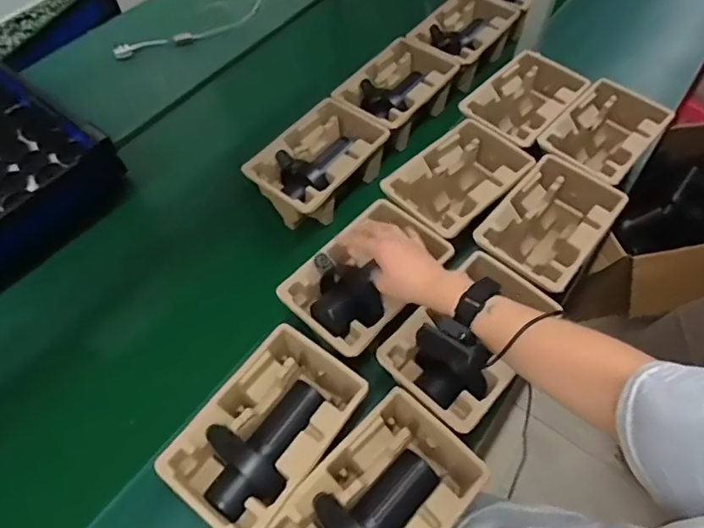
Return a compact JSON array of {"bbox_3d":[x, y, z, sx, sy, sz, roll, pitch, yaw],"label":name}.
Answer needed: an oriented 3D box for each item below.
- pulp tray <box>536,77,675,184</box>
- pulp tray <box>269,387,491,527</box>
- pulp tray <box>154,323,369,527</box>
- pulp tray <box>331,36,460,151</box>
[{"bbox_3d":[0.431,-0.209,0.872,0.141,0.119,0.215,40,66,19],"label":"pulp tray"},{"bbox_3d":[0.029,0.283,0.576,0.143,0.103,0.225,41,67,19],"label":"pulp tray"},{"bbox_3d":[-0.101,0.207,0.619,0.150,0.080,0.237,34,64,16],"label":"pulp tray"},{"bbox_3d":[0.082,-0.321,0.949,0.146,0.093,0.223,36,65,17],"label":"pulp tray"}]

